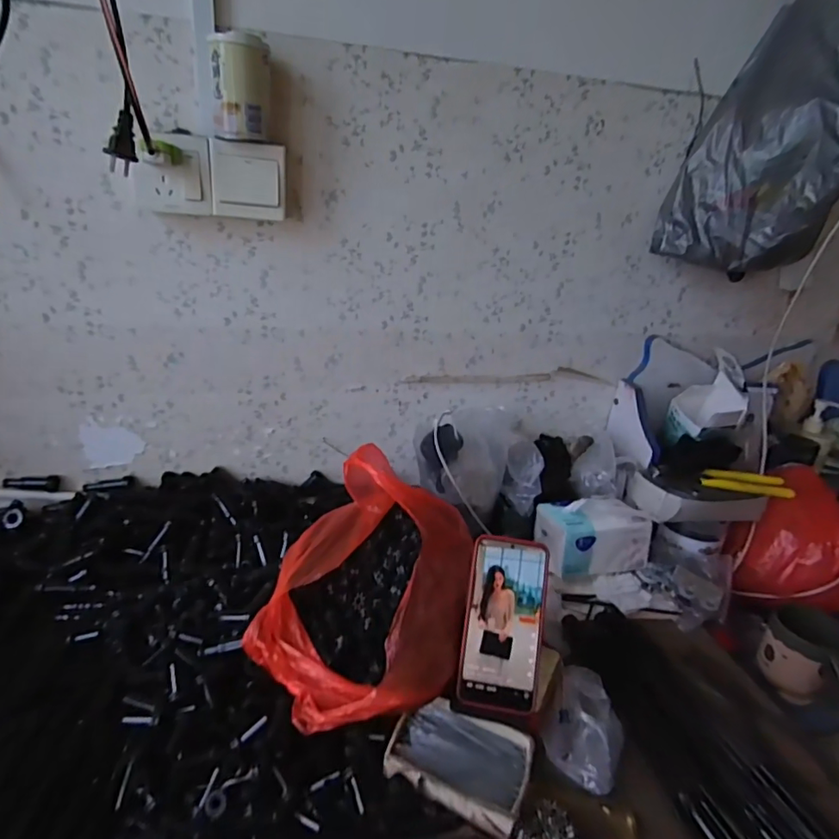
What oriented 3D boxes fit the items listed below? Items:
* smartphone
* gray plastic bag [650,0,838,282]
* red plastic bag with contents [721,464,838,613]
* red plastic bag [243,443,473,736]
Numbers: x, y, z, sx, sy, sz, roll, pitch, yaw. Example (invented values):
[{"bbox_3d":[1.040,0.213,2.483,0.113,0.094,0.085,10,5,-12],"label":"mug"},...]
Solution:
[{"bbox_3d":[0.087,0.205,0.539,0.081,0.163,0.006,6,-15,5],"label":"smartphone"},{"bbox_3d":[0.441,-0.363,0.678,0.181,0.307,0.239,6,21,9],"label":"gray plastic bag"},{"bbox_3d":[0.581,0.195,0.793,0.161,0.174,0.176,-2,21,-12],"label":"red plastic bag with contents"},{"bbox_3d":[-0.054,0.166,0.568,0.211,0.164,0.243,6,21,8],"label":"red plastic bag"}]

